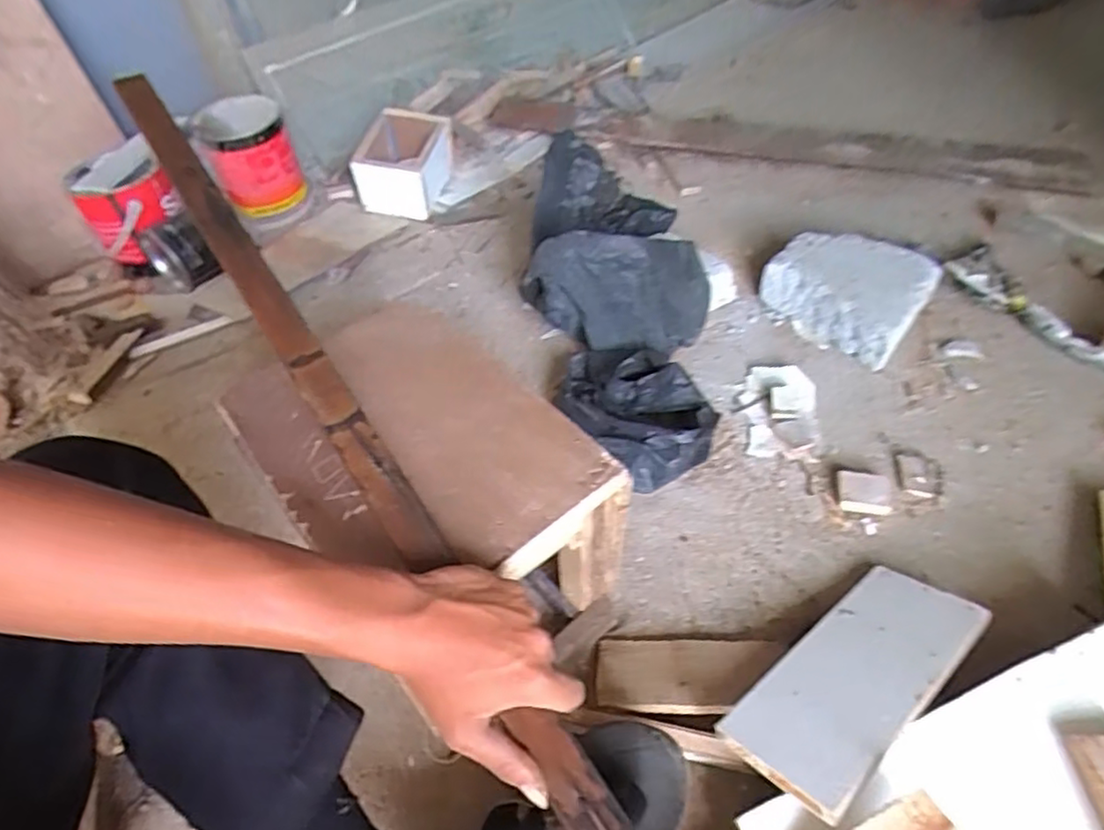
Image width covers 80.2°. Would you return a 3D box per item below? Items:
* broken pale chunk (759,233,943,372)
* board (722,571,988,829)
[{"bbox_3d":[0.421,-0.183,0.933,0.201,0.075,0.191,32,59,29],"label":"broken pale chunk"},{"bbox_3d":[0.264,0.220,0.566,0.258,0.012,0.109,-29,36,-29],"label":"board"}]

